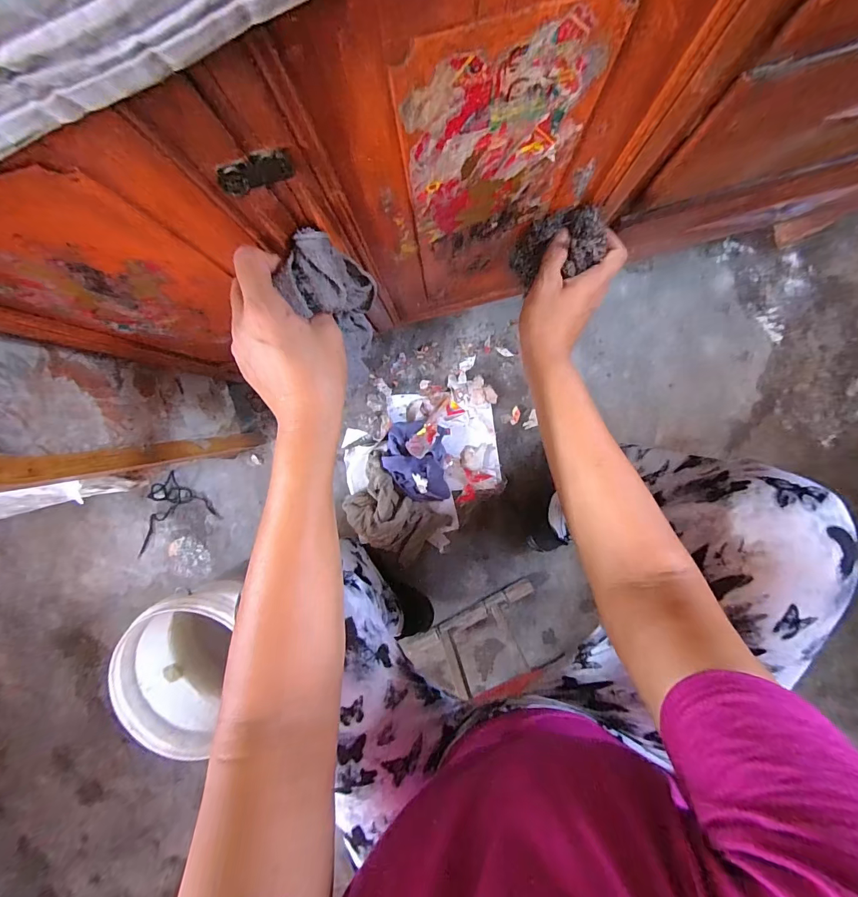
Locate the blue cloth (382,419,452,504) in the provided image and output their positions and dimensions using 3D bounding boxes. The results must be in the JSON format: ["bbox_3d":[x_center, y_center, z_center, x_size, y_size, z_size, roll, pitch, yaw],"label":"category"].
[{"bbox_3d":[-0.026,0.027,0.797,0.120,0.050,0.160,-5,94,3],"label":"blue cloth"}]

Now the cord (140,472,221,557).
[{"bbox_3d":[-0.583,0.151,0.866,0.199,0.024,0.133,-34,92,5],"label":"cord"}]

